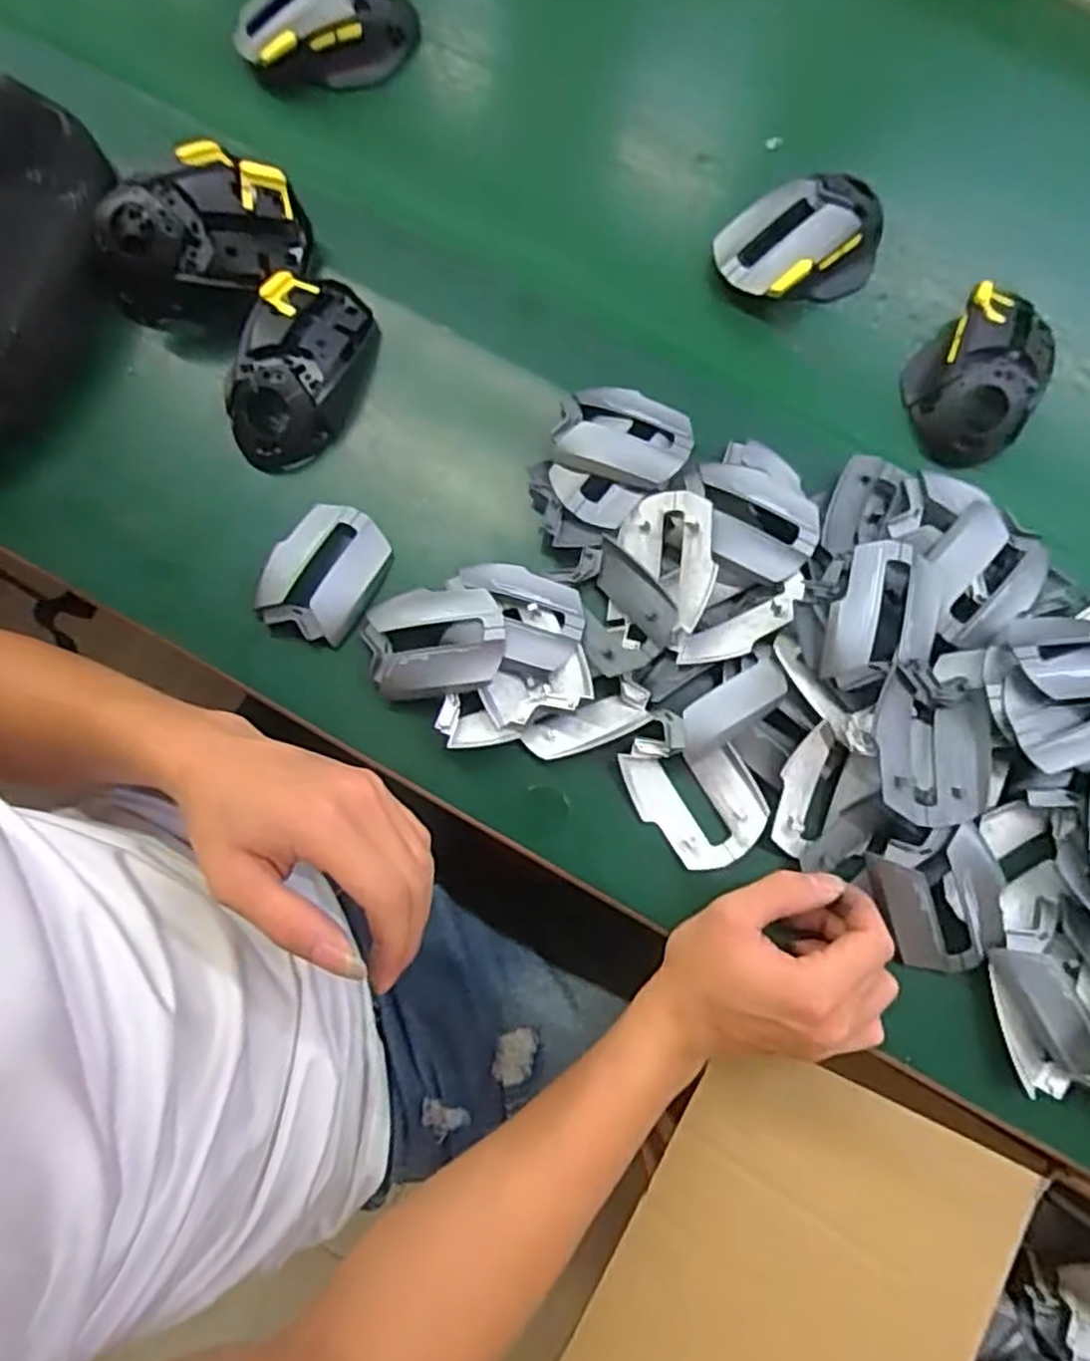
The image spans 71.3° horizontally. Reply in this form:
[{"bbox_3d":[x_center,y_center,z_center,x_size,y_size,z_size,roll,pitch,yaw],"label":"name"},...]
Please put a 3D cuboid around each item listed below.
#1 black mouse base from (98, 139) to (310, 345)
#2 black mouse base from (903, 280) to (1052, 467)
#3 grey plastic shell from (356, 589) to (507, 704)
[{"bbox_3d":[-0.200,-0.256,0.440,0.122,0.047,0.060,-23,78,-6],"label":"black mouse base"},{"bbox_3d":[0.269,-0.193,0.468,0.074,0.038,0.115,33,78,7],"label":"black mouse base"},{"bbox_3d":[-0.061,-0.020,0.422,0.077,0.020,0.056,-10,77,-3],"label":"grey plastic shell"}]

